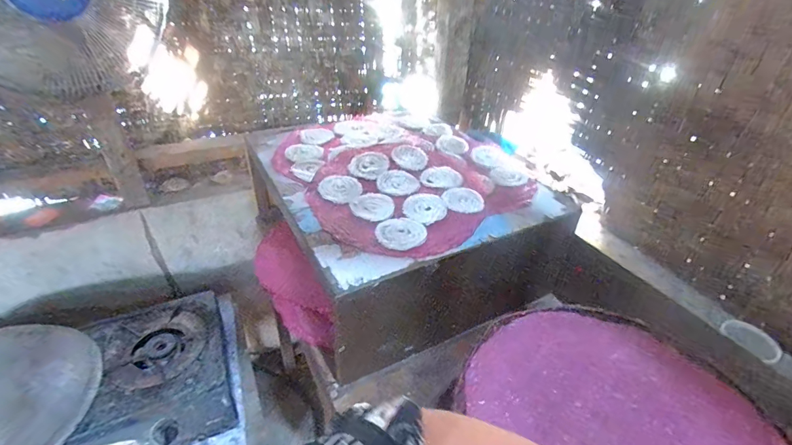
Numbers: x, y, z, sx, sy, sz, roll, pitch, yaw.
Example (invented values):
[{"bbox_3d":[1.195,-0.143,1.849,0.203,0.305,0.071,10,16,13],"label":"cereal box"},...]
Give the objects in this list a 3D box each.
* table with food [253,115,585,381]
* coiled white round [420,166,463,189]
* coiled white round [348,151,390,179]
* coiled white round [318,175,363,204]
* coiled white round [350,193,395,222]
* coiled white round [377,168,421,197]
[{"bbox_3d":[0.009,-0.011,0.923,0.527,0.271,0.619,-16,41,-24],"label":"table with food"},{"bbox_3d":[0.096,-0.095,0.824,0.085,0.009,0.084,4,37,2],"label":"coiled white round"},{"bbox_3d":[-0.057,-0.127,0.851,0.084,0.013,0.094,12,37,11],"label":"coiled white round"},{"bbox_3d":[-0.111,-0.069,0.789,0.083,0.008,0.094,-11,39,-18],"label":"coiled white round"},{"bbox_3d":[-0.043,-0.031,0.746,0.082,0.009,0.079,2,37,-1],"label":"coiled white round"},{"bbox_3d":[0.005,-0.082,0.804,0.083,0.015,0.088,-2,37,-6],"label":"coiled white round"}]

